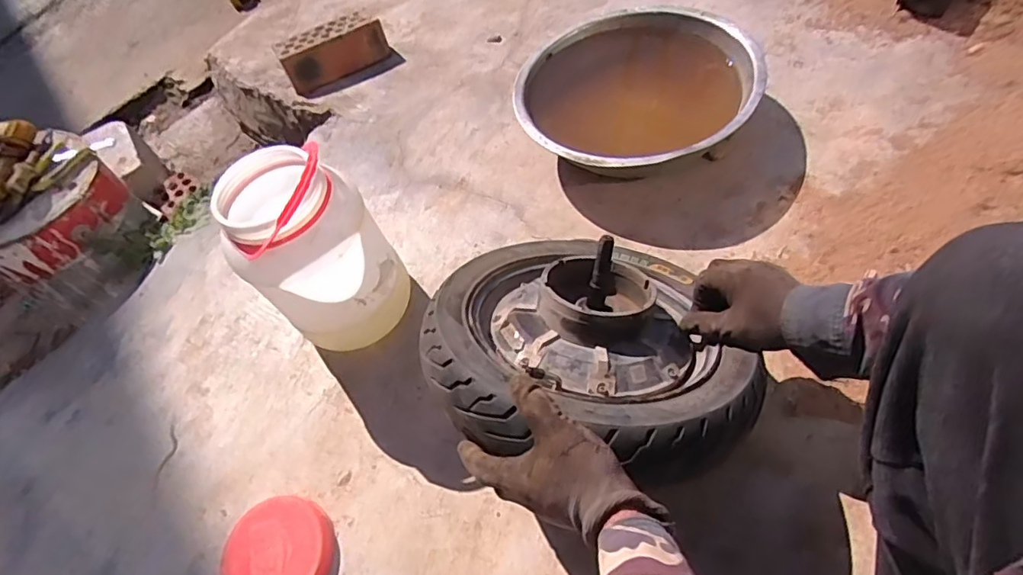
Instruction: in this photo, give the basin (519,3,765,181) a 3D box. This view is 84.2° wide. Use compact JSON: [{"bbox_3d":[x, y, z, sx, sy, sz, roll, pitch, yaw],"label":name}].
[{"bbox_3d":[0.208,-0.312,0.957,0.382,0.118,0.382,-7,53,9],"label":"basin"}]

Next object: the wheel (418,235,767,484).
[{"bbox_3d":[0.086,0.052,0.618,0.341,0.174,0.341,3,32,-2],"label":"wheel"}]

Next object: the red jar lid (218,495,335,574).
[{"bbox_3d":[-0.281,0.321,0.681,0.129,0.028,0.127,-1,63,2],"label":"red jar lid"}]

